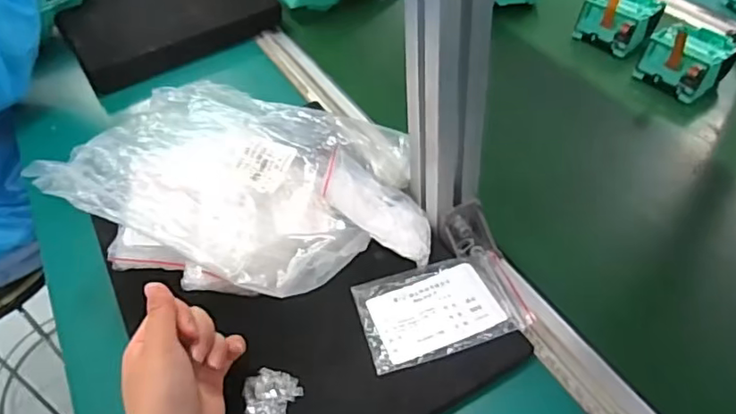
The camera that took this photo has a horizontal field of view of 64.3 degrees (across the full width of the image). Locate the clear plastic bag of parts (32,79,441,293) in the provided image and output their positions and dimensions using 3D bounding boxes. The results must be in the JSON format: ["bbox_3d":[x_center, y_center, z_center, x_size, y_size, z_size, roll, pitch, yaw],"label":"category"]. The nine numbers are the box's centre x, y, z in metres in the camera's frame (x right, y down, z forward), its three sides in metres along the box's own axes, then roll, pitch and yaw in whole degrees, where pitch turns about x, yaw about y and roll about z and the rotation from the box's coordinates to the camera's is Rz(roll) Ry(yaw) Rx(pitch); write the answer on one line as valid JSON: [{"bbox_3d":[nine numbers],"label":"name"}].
[{"bbox_3d":[-0.093,-0.020,0.496,0.284,0.078,0.218,8,46,13],"label":"clear plastic bag of parts"}]

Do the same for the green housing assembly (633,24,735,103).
[{"bbox_3d":[0.341,-0.160,0.626,0.076,0.048,0.079,-28,49,-21],"label":"green housing assembly"}]

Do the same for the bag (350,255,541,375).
[{"bbox_3d":[0.056,0.076,0.443,0.122,0.008,0.076,-15,46,-7],"label":"bag"}]

